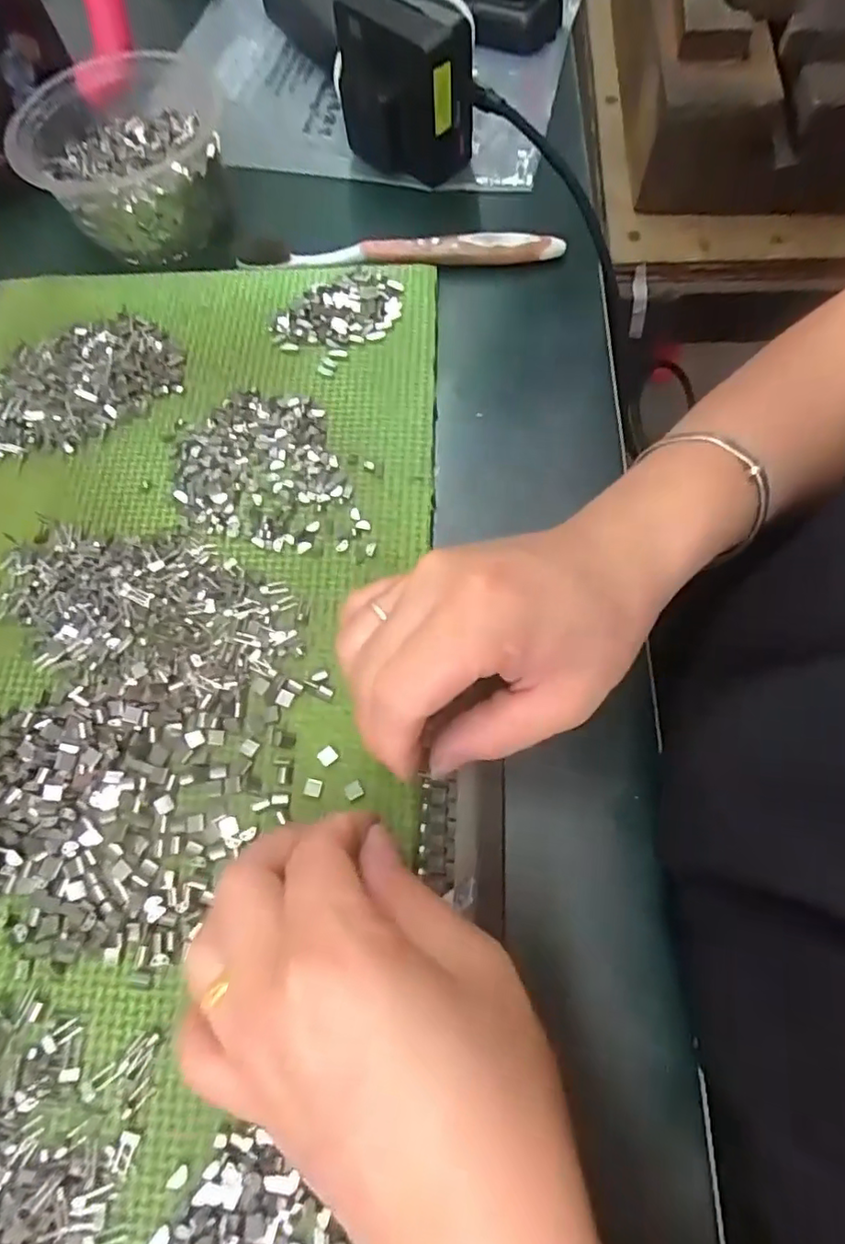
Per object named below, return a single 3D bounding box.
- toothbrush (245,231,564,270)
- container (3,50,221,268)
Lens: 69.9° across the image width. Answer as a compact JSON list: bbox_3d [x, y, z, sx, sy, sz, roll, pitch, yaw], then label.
[{"bbox_3d":[-0.013,-0.209,0.335,0.179,0.008,0.013,1,68,3],"label":"toothbrush"},{"bbox_3d":[-0.167,-0.265,0.344,0.104,0.049,0.113,-1,68,3],"label":"container"}]

